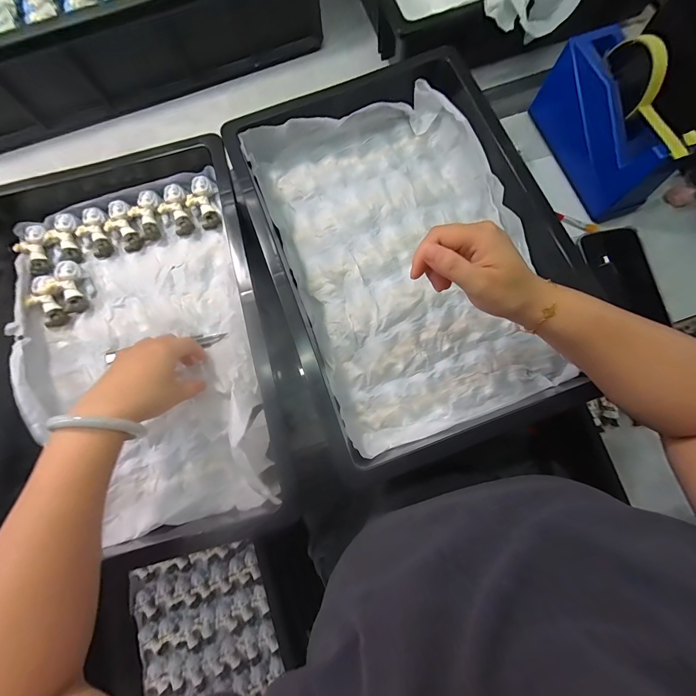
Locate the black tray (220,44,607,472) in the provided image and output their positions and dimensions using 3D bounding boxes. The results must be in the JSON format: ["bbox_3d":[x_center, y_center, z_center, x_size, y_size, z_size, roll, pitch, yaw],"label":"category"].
[{"bbox_3d":[0.068,-0.116,0.370,0.290,0.071,0.403,-22,77,-3],"label":"black tray"}]

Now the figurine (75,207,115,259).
[{"bbox_3d":[-0.328,-0.148,0.410,0.036,0.016,0.063,-13,96,-1],"label":"figurine"}]

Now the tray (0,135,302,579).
[{"bbox_3d":[-0.251,-0.017,0.371,0.303,0.094,0.447,-14,77,-2],"label":"tray"}]

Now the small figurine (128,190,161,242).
[{"bbox_3d":[-0.262,-0.172,0.410,0.038,0.018,0.059,-4,96,1],"label":"small figurine"}]

